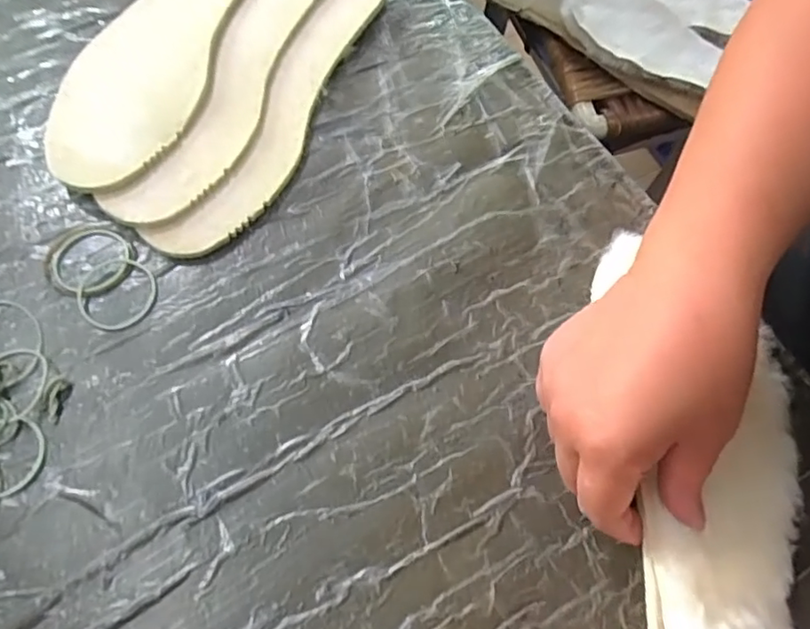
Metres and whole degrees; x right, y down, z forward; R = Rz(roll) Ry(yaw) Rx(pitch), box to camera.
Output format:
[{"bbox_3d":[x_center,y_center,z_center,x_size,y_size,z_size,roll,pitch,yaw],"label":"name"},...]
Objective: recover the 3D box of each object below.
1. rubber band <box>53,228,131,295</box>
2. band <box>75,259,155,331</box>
[{"bbox_3d":[-0.178,-0.032,0.336,0.042,0.004,0.039,1,66,-3],"label":"rubber band"},{"bbox_3d":[-0.161,-0.012,0.332,0.042,0.005,0.041,1,66,-3],"label":"band"}]

